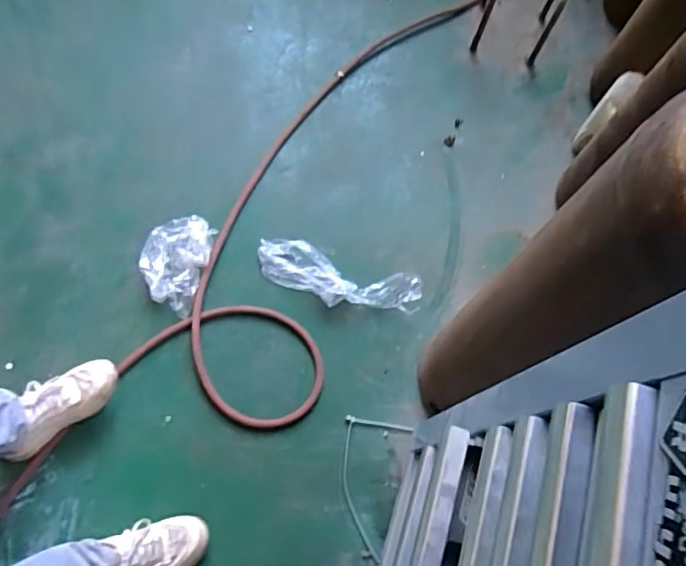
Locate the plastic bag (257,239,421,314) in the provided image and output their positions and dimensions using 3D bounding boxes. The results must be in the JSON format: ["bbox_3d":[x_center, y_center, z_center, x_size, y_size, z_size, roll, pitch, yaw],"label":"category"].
[{"bbox_3d":[-0.015,-0.012,1.334,0.414,0.048,0.138,17,65,4],"label":"plastic bag"}]

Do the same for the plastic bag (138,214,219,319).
[{"bbox_3d":[-0.409,-0.045,1.316,0.156,0.043,0.251,9,70,-1],"label":"plastic bag"}]

